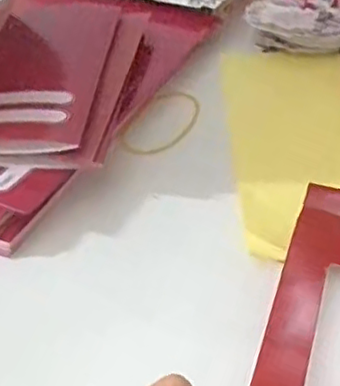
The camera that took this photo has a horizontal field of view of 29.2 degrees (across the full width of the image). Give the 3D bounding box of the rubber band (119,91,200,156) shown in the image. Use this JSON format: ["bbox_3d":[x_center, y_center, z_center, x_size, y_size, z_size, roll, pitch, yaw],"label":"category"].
[{"bbox_3d":[-0.004,-0.048,0.430,0.038,0.004,0.077,17,42,20],"label":"rubber band"}]

